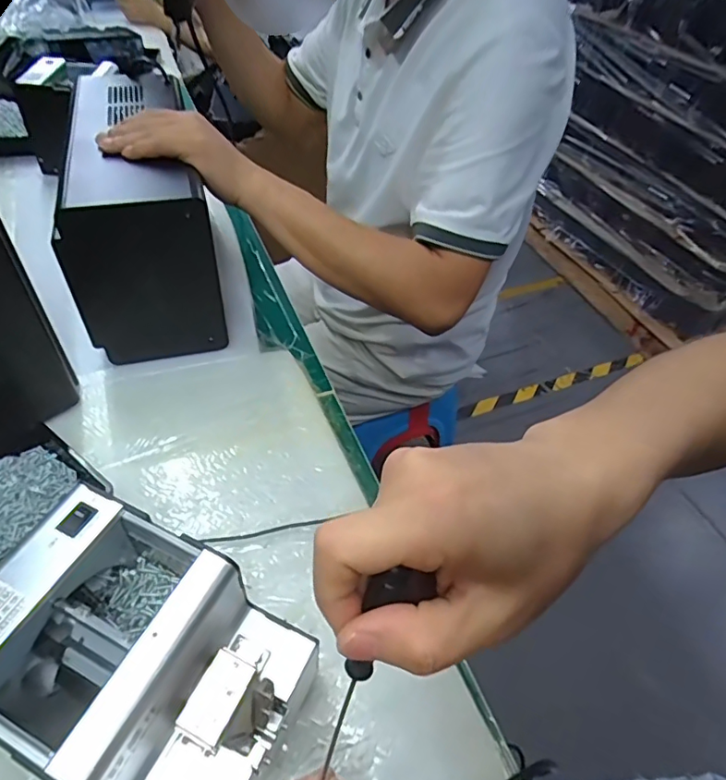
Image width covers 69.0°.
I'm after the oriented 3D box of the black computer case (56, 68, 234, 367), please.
[{"bbox_3d":[-0.260,-0.211,0.640,0.141,0.197,0.311,-10,50,-12],"label":"black computer case"}]

